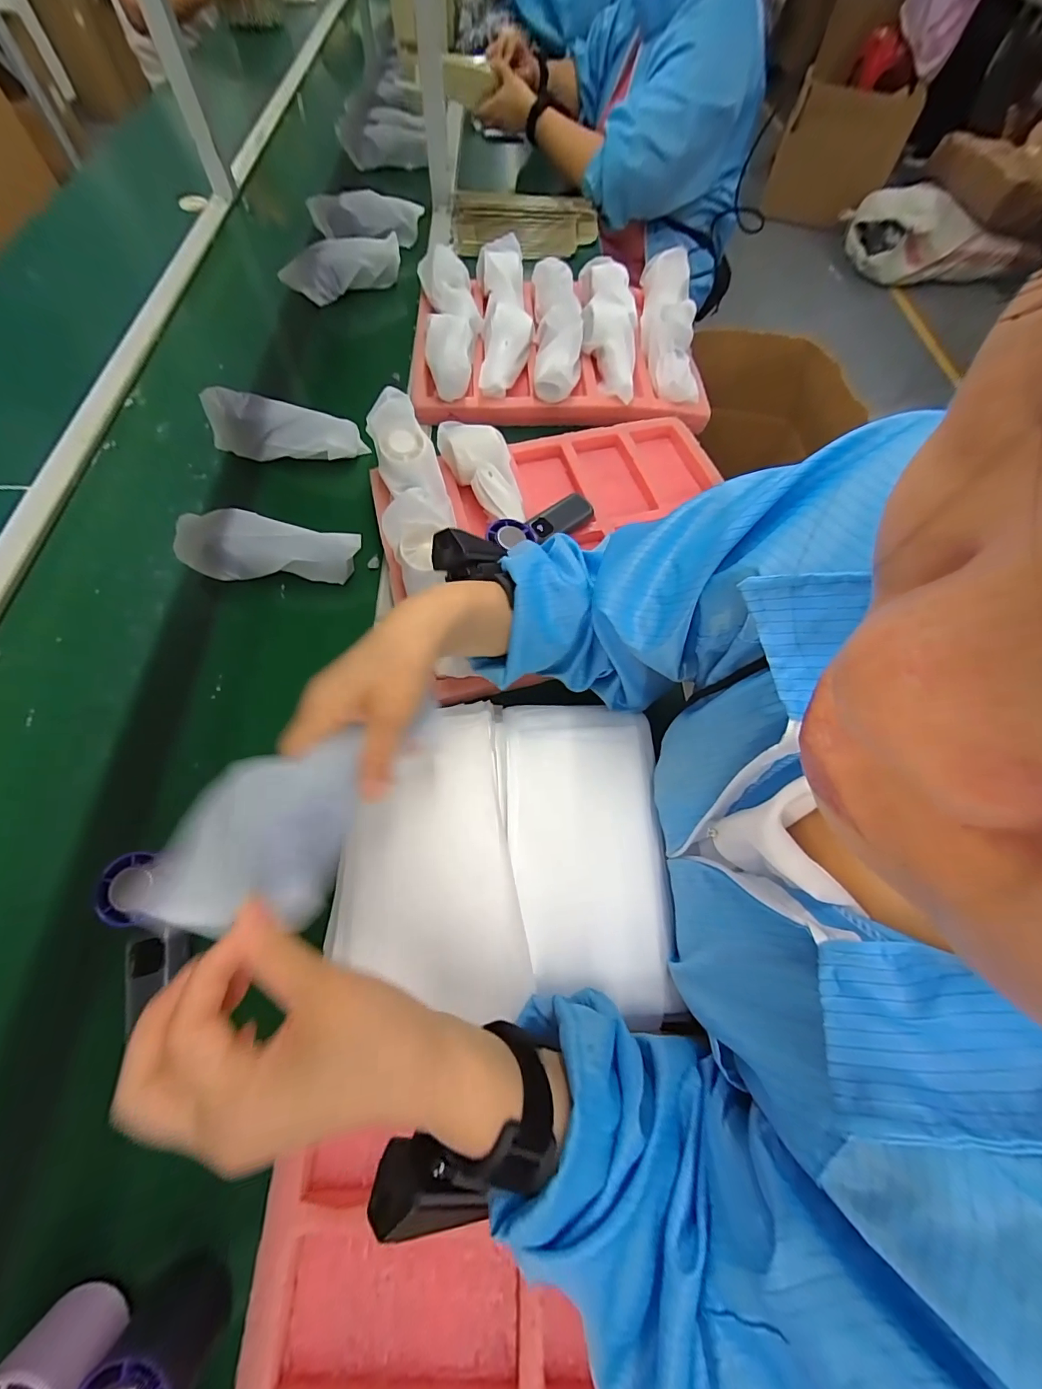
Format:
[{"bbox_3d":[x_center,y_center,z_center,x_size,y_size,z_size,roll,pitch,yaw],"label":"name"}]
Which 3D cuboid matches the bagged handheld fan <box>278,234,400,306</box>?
[{"bbox_3d":[-0.299,-0.714,0.769,0.193,0.068,0.053,-23,68,-14],"label":"bagged handheld fan"}]

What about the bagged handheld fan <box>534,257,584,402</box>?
[{"bbox_3d":[0.055,-0.546,0.690,0.070,0.056,0.278,2,64,-3],"label":"bagged handheld fan"}]

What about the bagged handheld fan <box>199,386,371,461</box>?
[{"bbox_3d":[-0.301,-0.342,0.589,0.186,0.069,0.054,5,64,-1],"label":"bagged handheld fan"}]

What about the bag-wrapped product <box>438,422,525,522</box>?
[{"bbox_3d":[-0.042,-0.273,0.556,0.065,0.043,0.160,-33,84,-16],"label":"bag-wrapped product"}]

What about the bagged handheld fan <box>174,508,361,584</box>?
[{"bbox_3d":[-0.279,-0.160,0.509,0.196,0.049,0.062,6,64,-1],"label":"bagged handheld fan"}]

